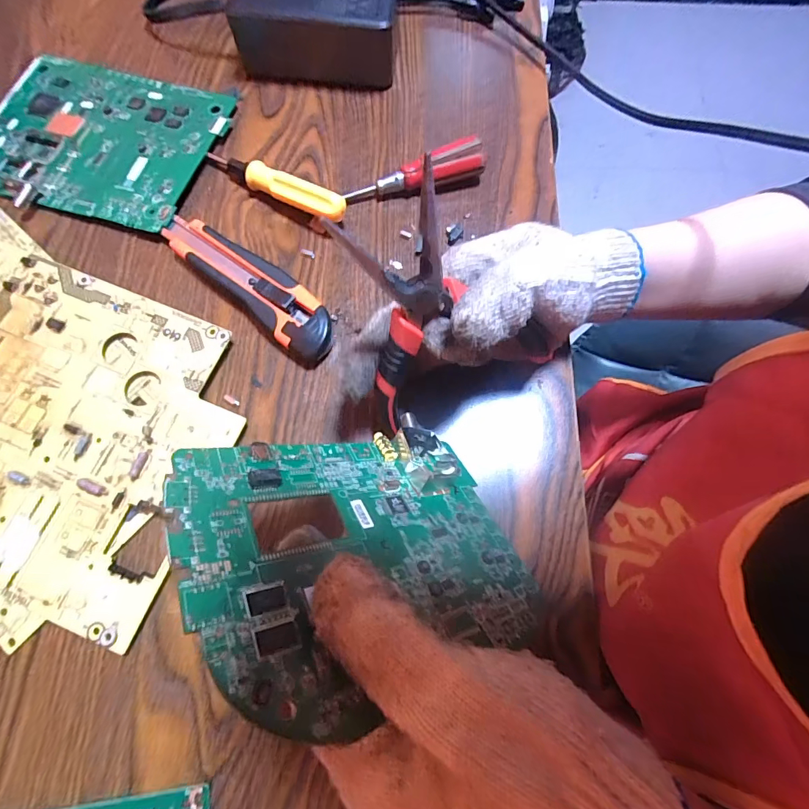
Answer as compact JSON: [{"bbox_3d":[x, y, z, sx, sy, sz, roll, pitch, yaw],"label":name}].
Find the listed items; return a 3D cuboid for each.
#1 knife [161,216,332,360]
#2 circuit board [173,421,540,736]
[{"bbox_3d":[-0.107,-0.090,0.299,0.150,0.020,0.043,40,75,10],"label":"knife"},{"bbox_3d":[-0.011,0.056,0.185,0.154,0.011,0.115,1,40,-40],"label":"circuit board"}]

